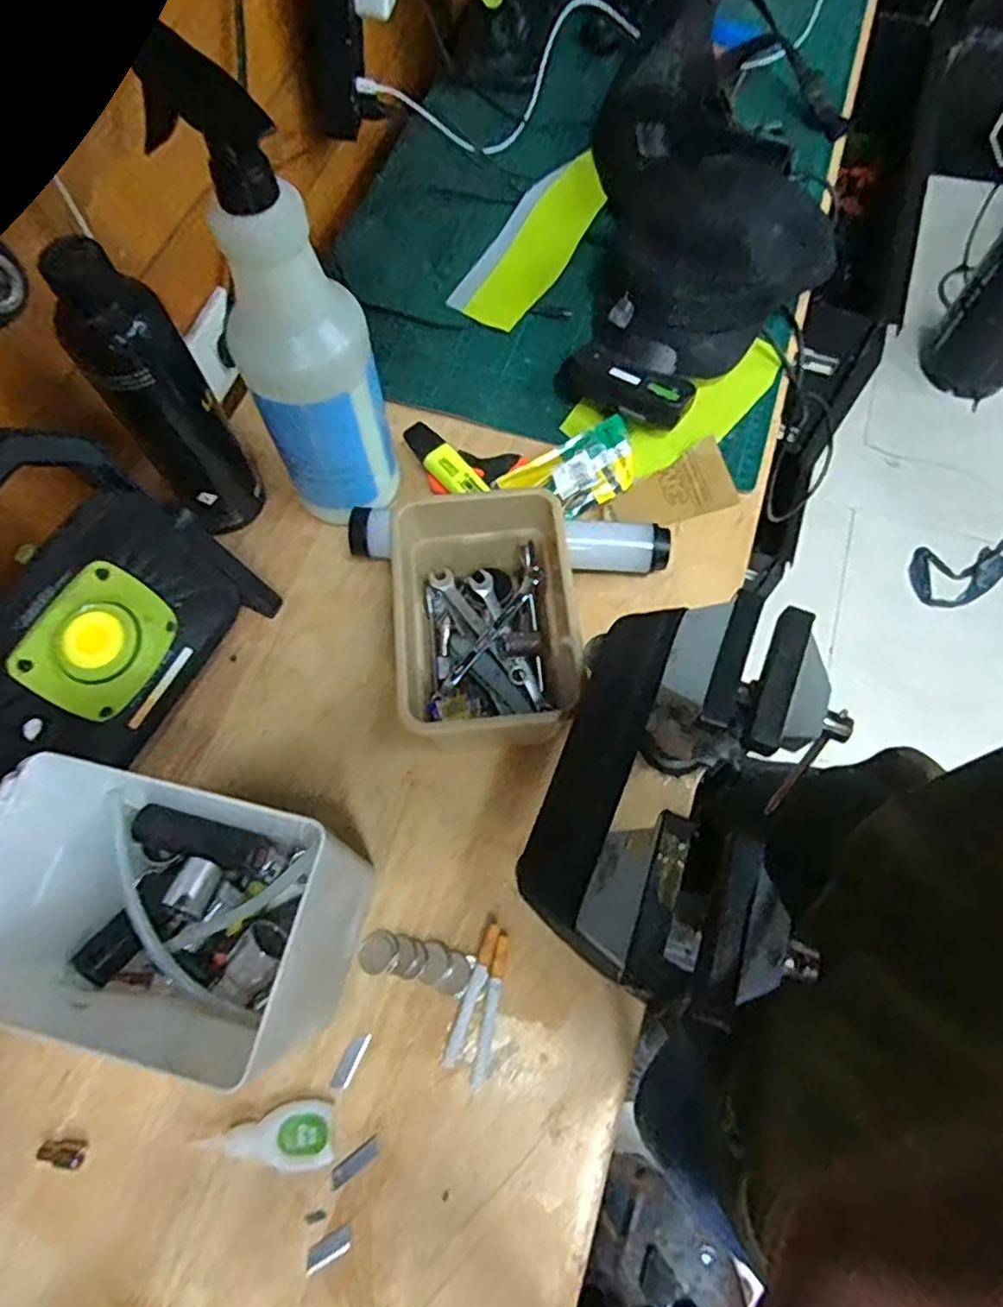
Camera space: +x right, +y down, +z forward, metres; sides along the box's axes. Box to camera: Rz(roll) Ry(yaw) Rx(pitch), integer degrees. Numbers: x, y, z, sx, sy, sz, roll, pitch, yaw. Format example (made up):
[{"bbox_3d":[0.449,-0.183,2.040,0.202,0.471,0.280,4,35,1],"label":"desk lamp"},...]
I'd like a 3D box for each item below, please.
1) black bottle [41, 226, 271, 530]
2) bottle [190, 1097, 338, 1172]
[{"bbox_3d":[-0.221,-0.164,0.461,0.062,0.210,0.054,-34,74,-13],"label":"black bottle"},{"bbox_3d":[-0.134,0.279,0.395,0.074,0.015,0.032,-8,70,-4],"label":"bottle"}]

